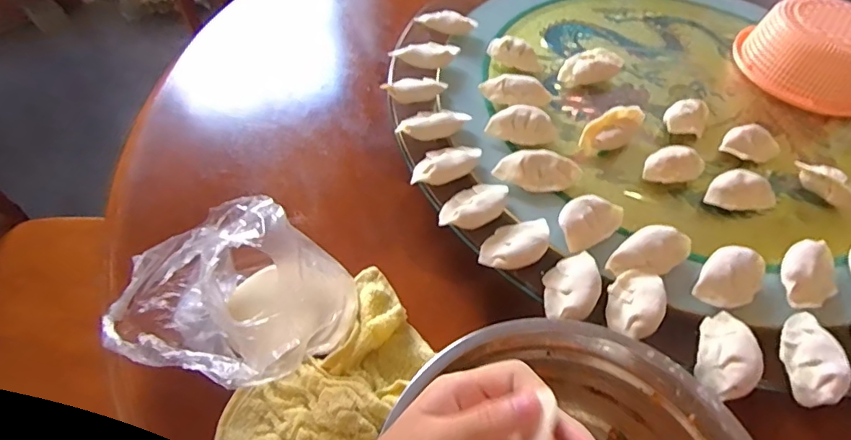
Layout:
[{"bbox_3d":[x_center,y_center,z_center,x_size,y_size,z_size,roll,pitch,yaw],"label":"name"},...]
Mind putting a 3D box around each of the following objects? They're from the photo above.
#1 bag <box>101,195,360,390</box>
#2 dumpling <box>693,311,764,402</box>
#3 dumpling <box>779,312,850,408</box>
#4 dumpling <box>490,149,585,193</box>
[{"bbox_3d":[-0.140,0.050,0.366,0.161,0.124,0.116,14,52,6],"label":"bag"},{"bbox_3d":[0.223,0.098,0.368,0.036,0.023,0.067,21,53,11],"label":"dumpling"},{"bbox_3d":[0.285,0.100,0.373,0.031,0.022,0.071,10,52,3],"label":"dumpling"},{"bbox_3d":[0.105,-0.046,0.469,0.079,0.023,0.036,-2,52,-6],"label":"dumpling"}]

